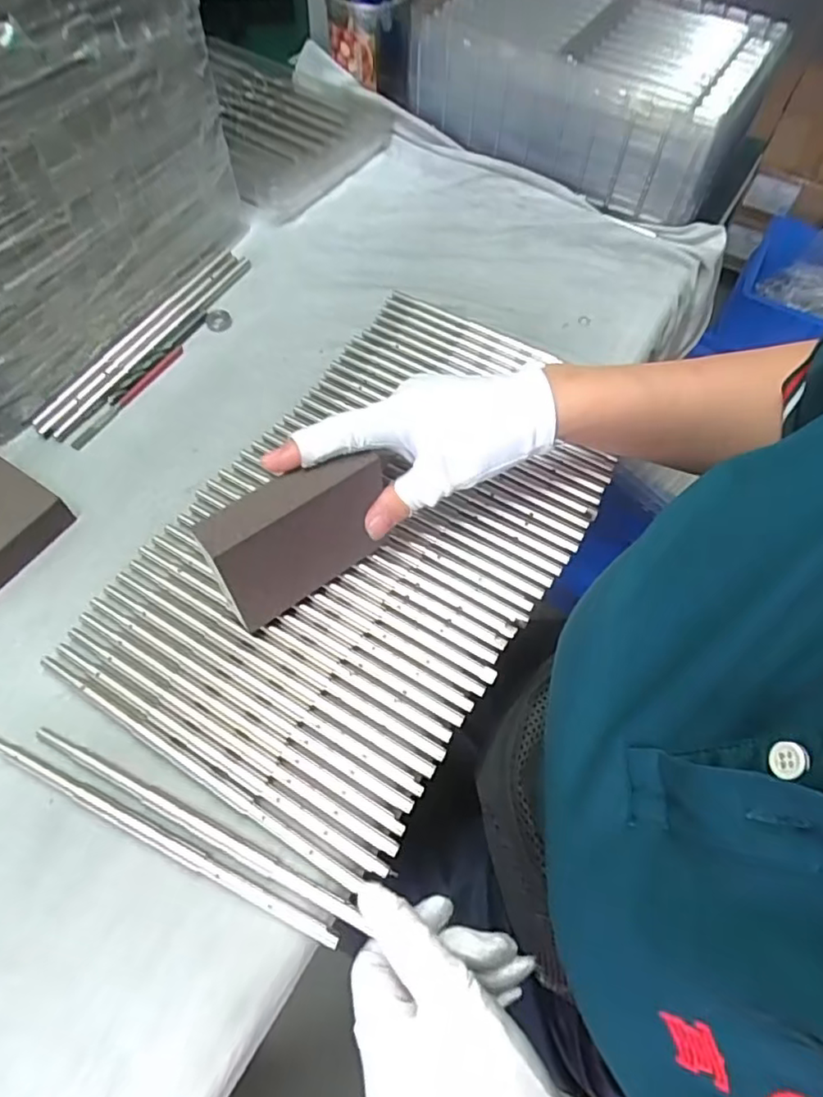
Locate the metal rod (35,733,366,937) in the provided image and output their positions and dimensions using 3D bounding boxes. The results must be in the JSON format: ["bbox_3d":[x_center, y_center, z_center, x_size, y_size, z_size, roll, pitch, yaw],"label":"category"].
[{"bbox_3d":[-0.107,0.132,0.296,0.184,0.004,0.009,23,62,12],"label":"metal rod"}]

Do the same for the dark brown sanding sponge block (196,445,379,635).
[{"bbox_3d":[-0.058,-0.007,0.325,0.094,0.075,0.028,-34,67,-19],"label":"dark brown sanding sponge block"}]

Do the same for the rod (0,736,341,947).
[{"bbox_3d":[-0.130,0.135,0.292,0.209,0.005,0.009,23,62,10],"label":"rod"}]

